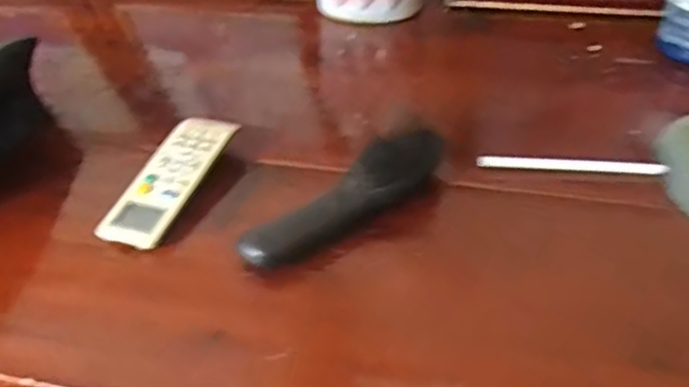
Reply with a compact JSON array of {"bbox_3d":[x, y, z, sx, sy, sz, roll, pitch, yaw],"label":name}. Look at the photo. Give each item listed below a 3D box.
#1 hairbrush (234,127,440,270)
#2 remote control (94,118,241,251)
[{"bbox_3d":[0.005,0.002,0.437,0.159,0.043,0.031,-25,45,-21],"label":"hairbrush"},{"bbox_3d":[-0.130,-0.013,0.478,0.047,0.022,0.127,12,44,19],"label":"remote control"}]

